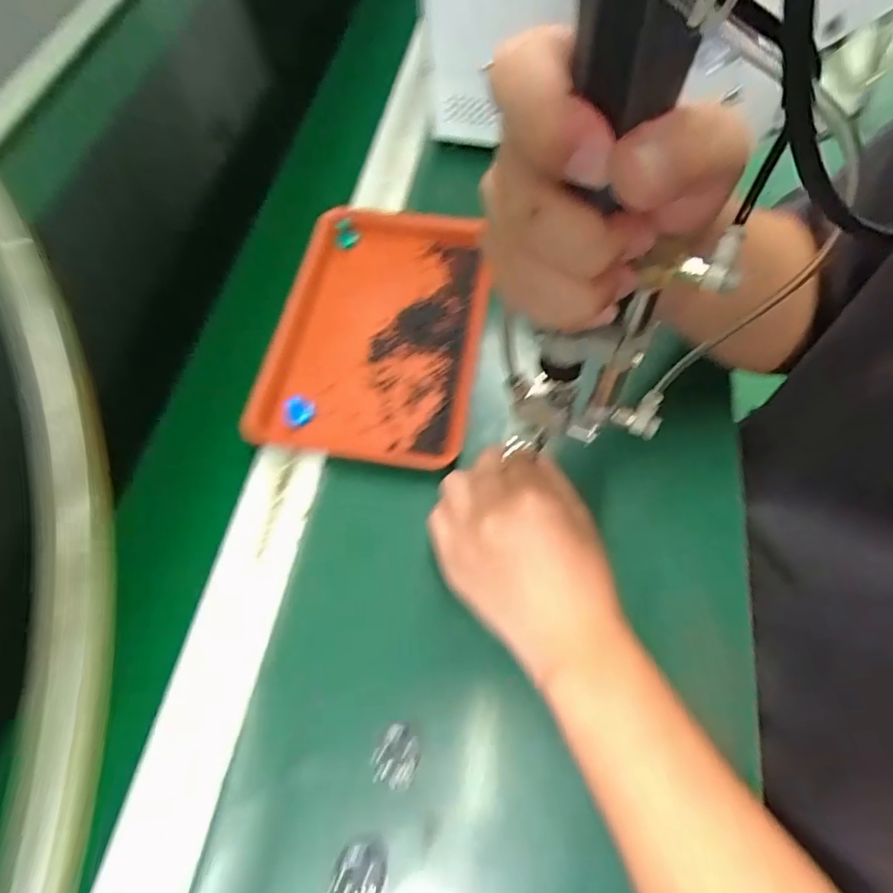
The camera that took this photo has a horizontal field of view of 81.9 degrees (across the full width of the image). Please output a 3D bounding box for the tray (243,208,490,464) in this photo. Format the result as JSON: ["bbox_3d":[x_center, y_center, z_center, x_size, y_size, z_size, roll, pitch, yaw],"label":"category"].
[{"bbox_3d":[-0.056,-0.096,0.410,0.164,0.029,0.229,6,62,4],"label":"tray"}]

